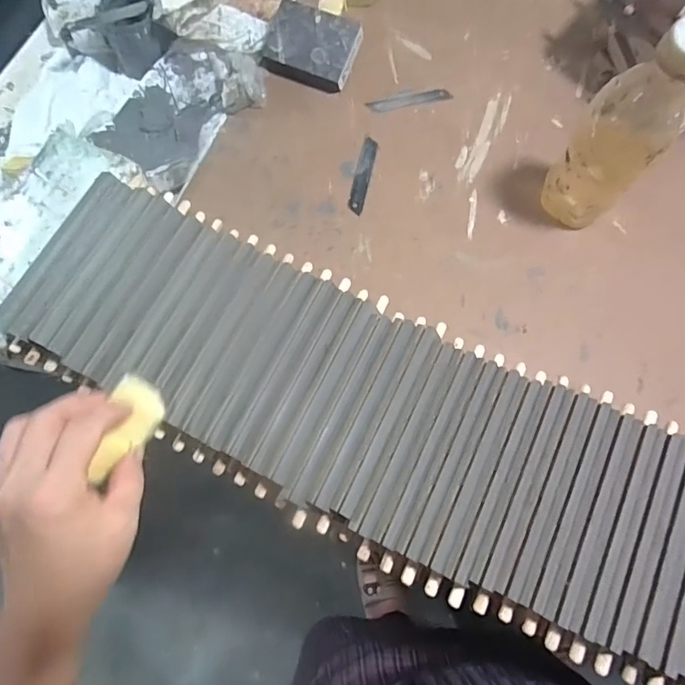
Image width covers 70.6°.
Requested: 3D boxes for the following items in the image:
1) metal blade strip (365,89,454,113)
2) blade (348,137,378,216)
[{"bbox_3d":[0.077,-0.280,0.561,0.096,0.006,0.017,-14,73,-3],"label":"metal blade strip"},{"bbox_3d":[0.023,-0.188,0.539,0.018,0.004,0.098,13,74,5],"label":"blade"}]

